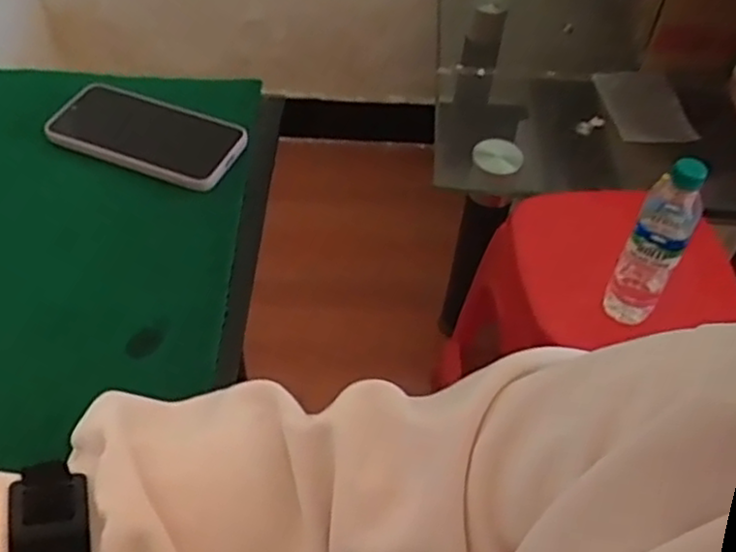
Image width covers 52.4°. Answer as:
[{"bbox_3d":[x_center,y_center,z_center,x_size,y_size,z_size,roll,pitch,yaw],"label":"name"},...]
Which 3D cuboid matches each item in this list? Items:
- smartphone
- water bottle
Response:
[{"bbox_3d":[-0.188,-0.122,0.632,0.158,0.009,0.074,19,51,13],"label":"smartphone"},{"bbox_3d":[0.333,-0.041,0.859,0.059,0.235,0.074,25,53,18],"label":"water bottle"}]

